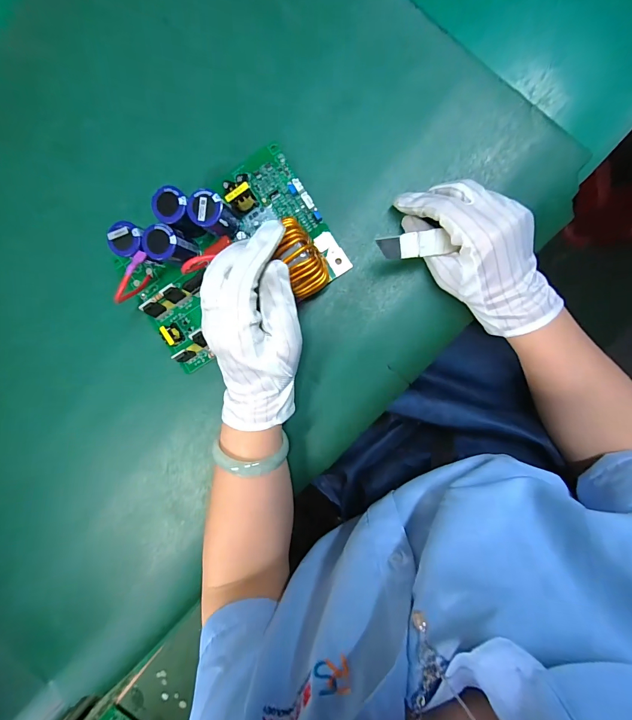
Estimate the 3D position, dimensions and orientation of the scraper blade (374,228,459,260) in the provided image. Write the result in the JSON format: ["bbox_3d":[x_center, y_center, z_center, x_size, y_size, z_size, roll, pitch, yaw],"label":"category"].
[{"bbox_3d":[0.081,-0.093,0.286,0.065,0.005,0.019,-8,97,-13],"label":"scraper blade"}]

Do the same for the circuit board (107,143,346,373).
[{"bbox_3d":[-0.083,-0.090,0.311,0.188,0.065,0.130,-33,93,8],"label":"circuit board"}]

